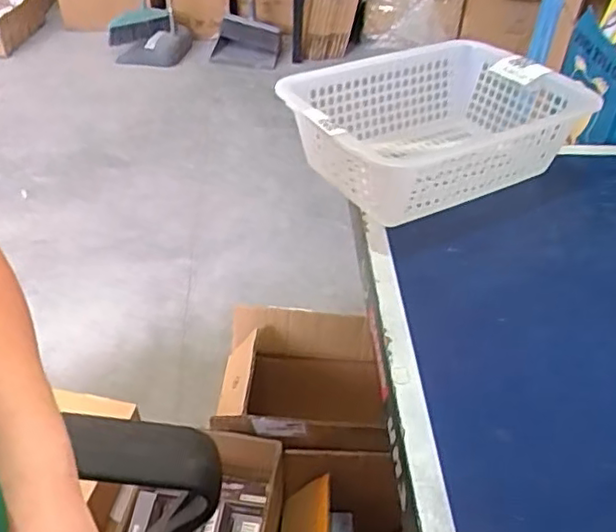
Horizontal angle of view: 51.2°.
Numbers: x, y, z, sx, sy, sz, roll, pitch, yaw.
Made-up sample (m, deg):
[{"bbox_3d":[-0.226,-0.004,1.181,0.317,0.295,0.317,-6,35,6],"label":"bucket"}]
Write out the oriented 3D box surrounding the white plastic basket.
[{"bbox_3d":[0.115,-0.137,0.632,0.274,0.087,0.177,-14,42,-20],"label":"white plastic basket"}]

